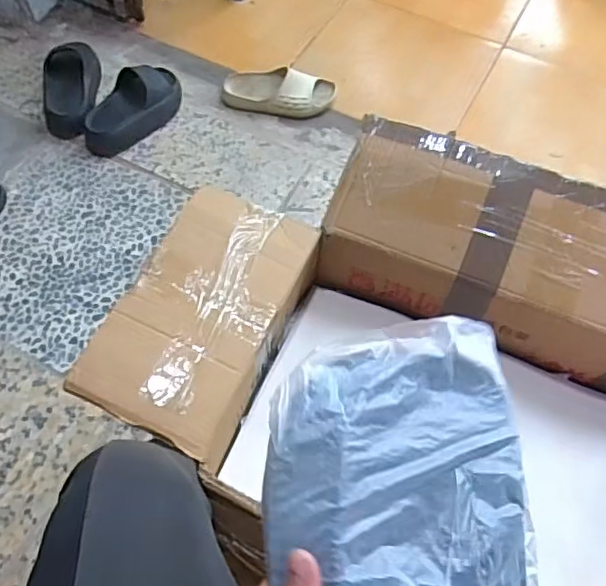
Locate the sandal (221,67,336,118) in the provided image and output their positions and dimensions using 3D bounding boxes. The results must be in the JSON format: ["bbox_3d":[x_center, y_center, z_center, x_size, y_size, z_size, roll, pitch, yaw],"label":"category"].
[{"bbox_3d":[-0.052,-0.424,1.256,0.240,0.070,0.084,4,60,0],"label":"sandal"}]

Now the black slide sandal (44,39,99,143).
[{"bbox_3d":[-0.485,-0.422,1.235,0.111,0.078,0.214,-1,60,-3],"label":"black slide sandal"}]

